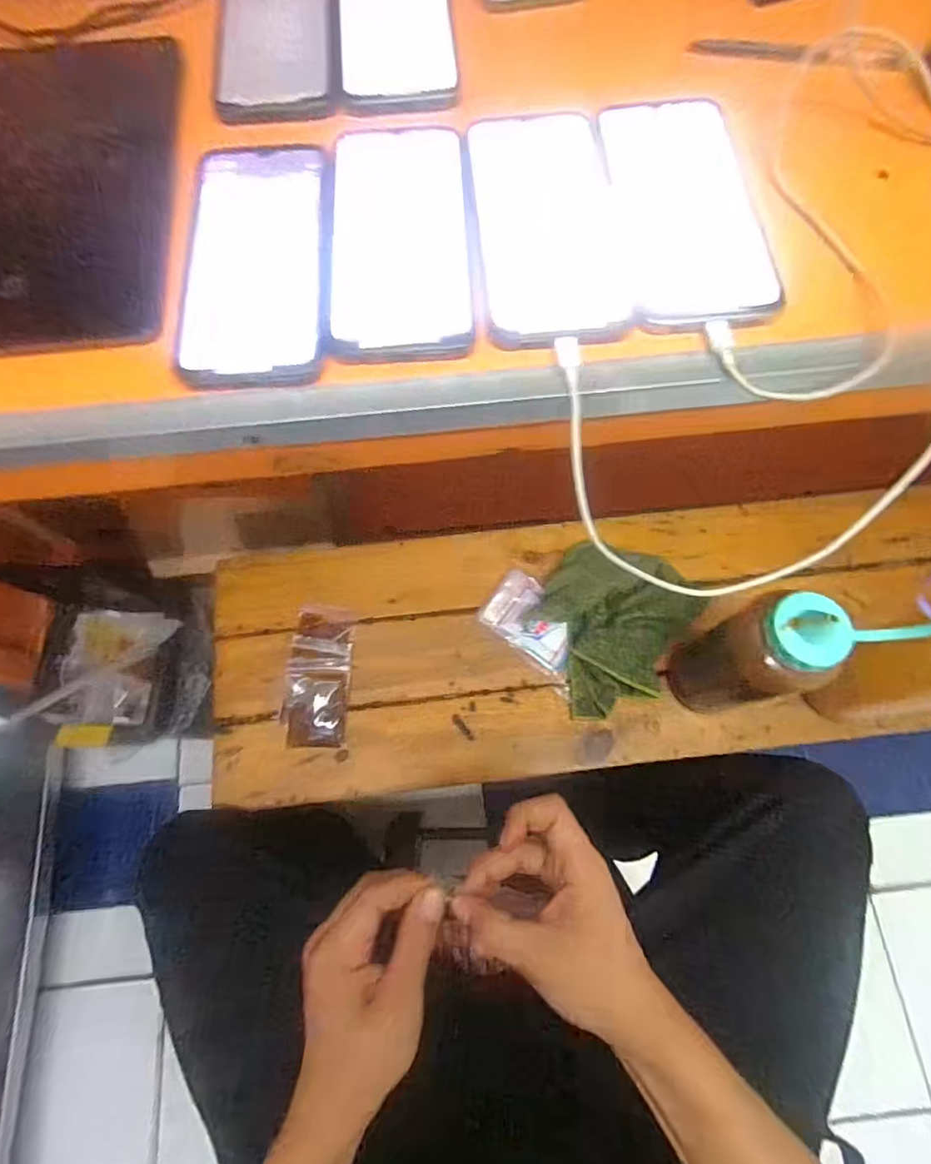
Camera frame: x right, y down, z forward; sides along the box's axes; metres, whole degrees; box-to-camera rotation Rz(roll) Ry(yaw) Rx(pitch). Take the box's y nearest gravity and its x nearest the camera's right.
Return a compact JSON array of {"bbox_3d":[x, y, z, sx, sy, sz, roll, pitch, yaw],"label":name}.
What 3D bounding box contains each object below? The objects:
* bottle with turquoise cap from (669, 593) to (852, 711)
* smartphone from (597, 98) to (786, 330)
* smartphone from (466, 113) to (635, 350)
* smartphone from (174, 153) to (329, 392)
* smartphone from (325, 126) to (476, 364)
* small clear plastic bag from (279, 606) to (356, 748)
[{"bbox_3d":[0.258,0.071,0.514,0.062,0.223,0.080,-26,72,-7],"label":"bottle with turquoise cap"},{"bbox_3d":[0.128,-0.217,0.319,0.076,0.005,0.163,-5,74,0],"label":"smartphone"},{"bbox_3d":[0.047,-0.208,0.319,0.081,0.008,0.165,-5,74,0],"label":"smartphone"},{"bbox_3d":[-0.118,-0.185,0.311,0.076,0.008,0.165,-3,74,1],"label":"smartphone"},{"bbox_3d":[-0.037,-0.201,0.316,0.079,0.004,0.168,-2,74,1],"label":"smartphone"},{"bbox_3d":[-0.164,0.104,0.617,0.070,0.014,0.152,3,74,2],"label":"small clear plastic bag"}]

